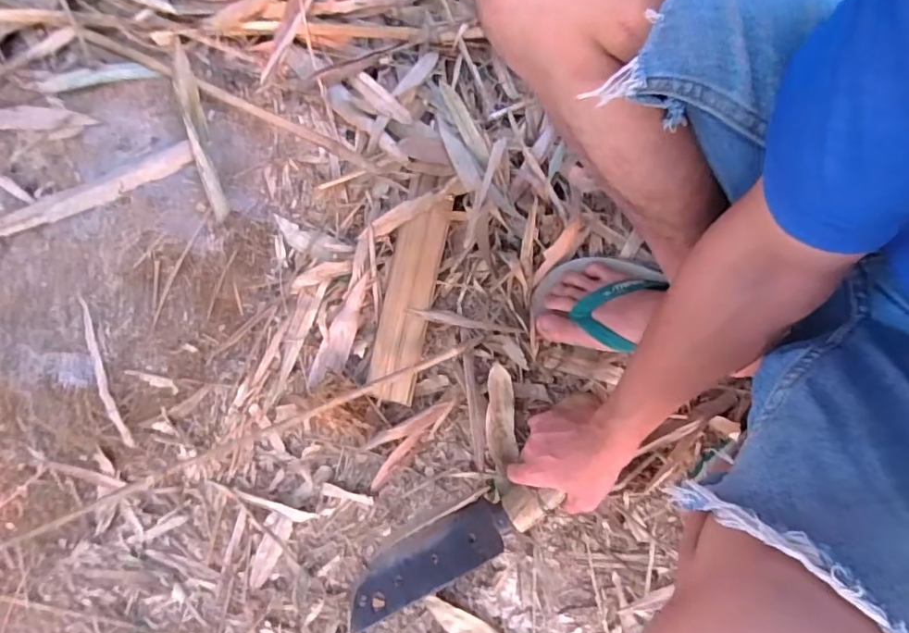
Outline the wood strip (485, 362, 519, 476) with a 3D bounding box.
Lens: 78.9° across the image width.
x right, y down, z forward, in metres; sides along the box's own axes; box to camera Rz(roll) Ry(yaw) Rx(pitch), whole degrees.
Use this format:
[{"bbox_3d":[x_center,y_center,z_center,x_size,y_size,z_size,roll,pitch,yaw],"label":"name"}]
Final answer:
[{"bbox_3d":[0.052,0.115,0.621,0.032,0.013,0.122,-2,101,1],"label":"wood strip"}]

